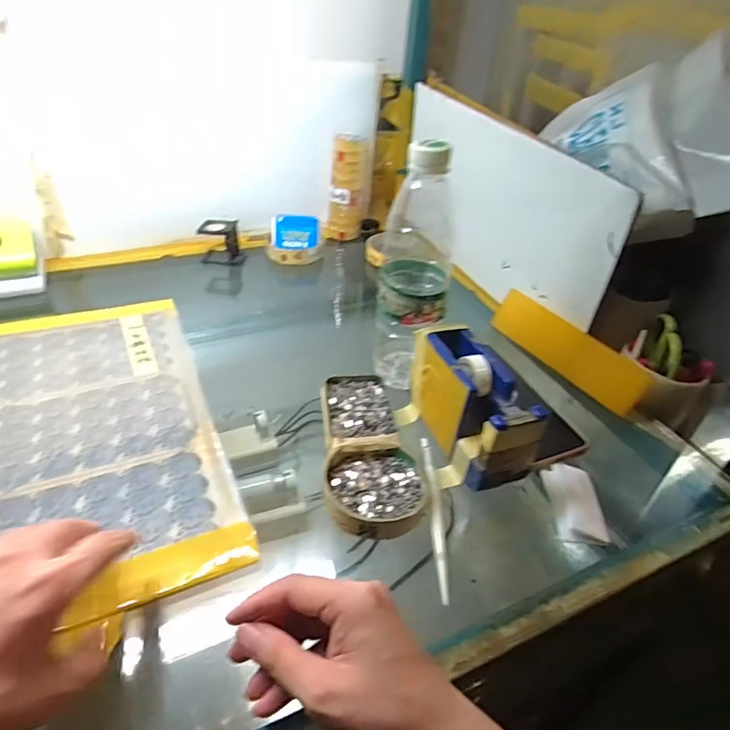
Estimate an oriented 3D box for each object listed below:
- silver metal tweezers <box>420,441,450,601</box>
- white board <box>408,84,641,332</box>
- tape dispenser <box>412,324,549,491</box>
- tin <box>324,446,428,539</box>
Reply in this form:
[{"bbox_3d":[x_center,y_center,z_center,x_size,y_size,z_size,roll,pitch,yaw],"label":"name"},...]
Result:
[{"bbox_3d":[0.054,0.109,0.384,0.010,0.009,0.142,3,38,-3],"label":"silver metal tweezers"},{"bbox_3d":[0.155,-0.197,0.636,0.015,0.187,0.400,-11,43,-22],"label":"white board"},{"bbox_3d":[0.085,0.034,0.425,0.052,0.076,0.136,-10,41,-18],"label":"tape dispenser"},{"bbox_3d":[0.009,0.095,0.388,0.077,0.014,0.074,3,38,-3],"label":"tin"}]

